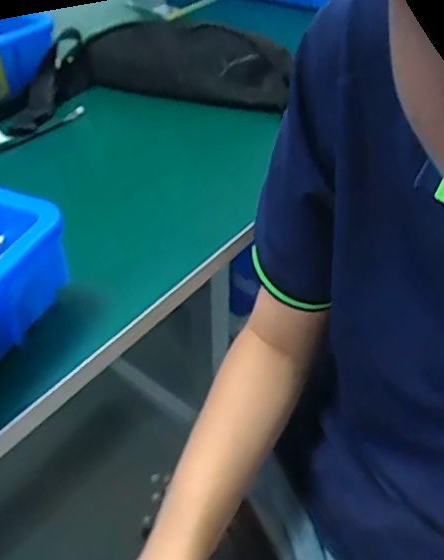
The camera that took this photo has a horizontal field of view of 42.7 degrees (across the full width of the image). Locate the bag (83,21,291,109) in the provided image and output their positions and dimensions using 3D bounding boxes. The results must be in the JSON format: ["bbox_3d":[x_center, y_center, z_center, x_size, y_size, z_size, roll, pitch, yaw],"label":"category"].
[{"bbox_3d":[-0.044,-0.264,0.677,0.261,0.056,0.117,3,43,3],"label":"bag"}]

